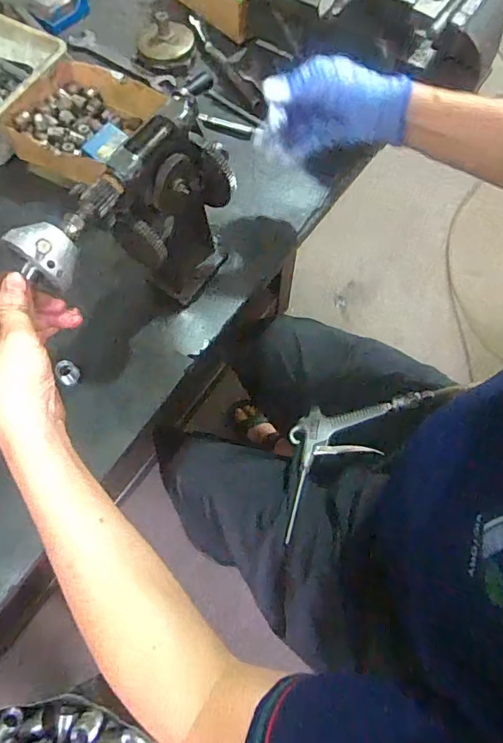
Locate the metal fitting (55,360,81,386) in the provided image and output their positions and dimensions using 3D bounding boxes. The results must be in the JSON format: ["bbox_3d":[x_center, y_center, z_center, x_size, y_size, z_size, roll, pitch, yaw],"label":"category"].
[{"bbox_3d":[-0.181,0.001,0.468,0.019,0.017,0.020,1,67,-1],"label":"metal fitting"}]

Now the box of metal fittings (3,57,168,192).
[{"bbox_3d":[-0.198,-0.302,0.581,0.158,0.052,0.155,19,67,7],"label":"box of metal fittings"}]

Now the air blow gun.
[{"bbox_3d":[0.105,0.085,0.583,0.249,0.049,0.103,-36,72,-16],"label":"air blow gun"}]

